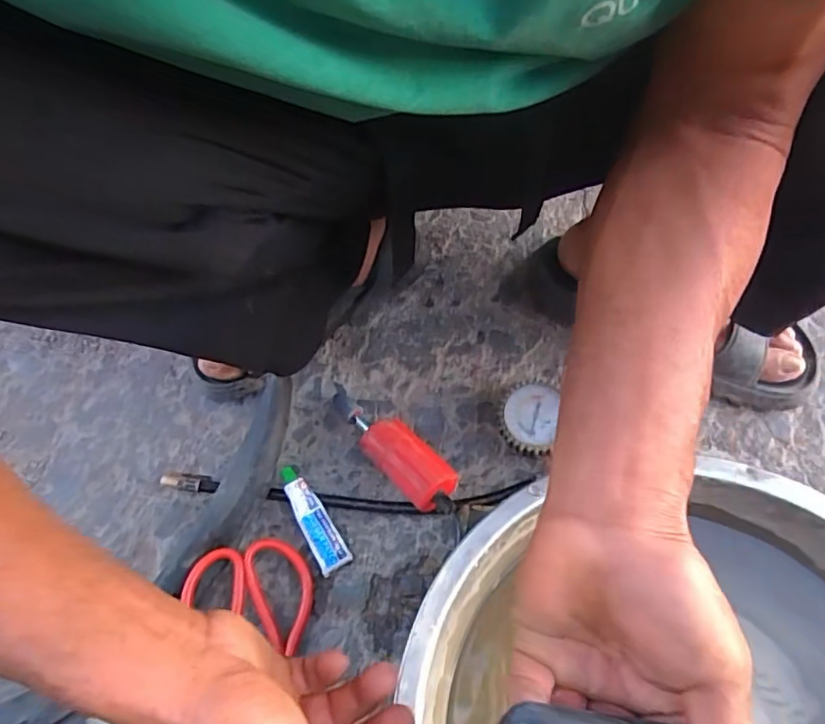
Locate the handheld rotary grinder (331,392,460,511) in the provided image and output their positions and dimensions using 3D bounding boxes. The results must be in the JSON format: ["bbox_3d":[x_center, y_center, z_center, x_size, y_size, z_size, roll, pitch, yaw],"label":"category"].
[{"bbox_3d":[-0.026,0.071,0.527,0.044,0.047,0.155,-39,67,-16],"label":"handheld rotary grinder"}]

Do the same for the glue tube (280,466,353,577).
[{"bbox_3d":[-0.089,0.137,0.499,0.026,0.009,0.098,-29,82,-12],"label":"glue tube"}]

